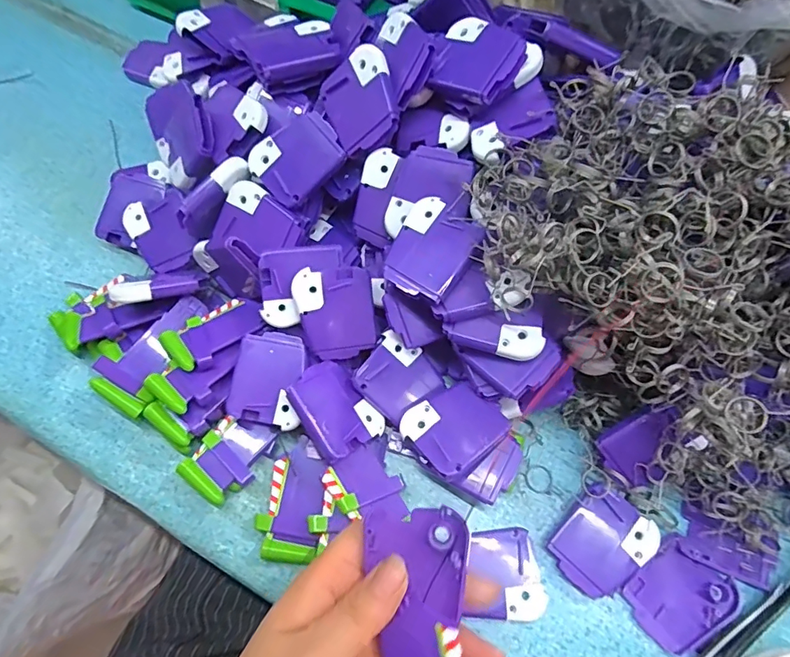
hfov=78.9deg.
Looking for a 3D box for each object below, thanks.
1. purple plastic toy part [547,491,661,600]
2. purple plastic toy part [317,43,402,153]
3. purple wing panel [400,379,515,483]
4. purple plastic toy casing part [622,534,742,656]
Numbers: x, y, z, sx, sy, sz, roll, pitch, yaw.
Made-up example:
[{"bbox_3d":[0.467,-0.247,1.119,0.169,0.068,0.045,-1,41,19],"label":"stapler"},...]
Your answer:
[{"bbox_3d":[0.133,0.138,0.309,0.059,0.010,0.050,-42,75,-14],"label":"purple plastic toy part"},{"bbox_3d":[-0.023,-0.151,0.324,0.054,0.008,0.059,-32,82,28],"label":"purple plastic toy part"},{"bbox_3d":[0.039,0.063,0.315,0.057,0.005,0.052,-36,61,-16],"label":"purple wing panel"},{"bbox_3d":[0.179,0.166,0.299,0.059,0.007,0.051,-35,73,-12],"label":"purple plastic toy casing part"}]

